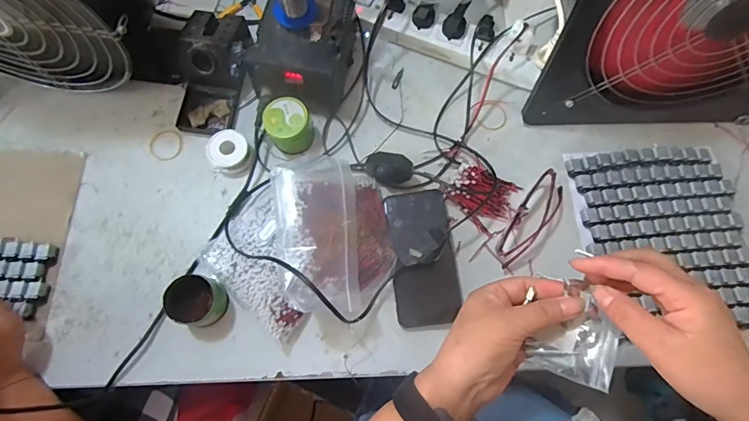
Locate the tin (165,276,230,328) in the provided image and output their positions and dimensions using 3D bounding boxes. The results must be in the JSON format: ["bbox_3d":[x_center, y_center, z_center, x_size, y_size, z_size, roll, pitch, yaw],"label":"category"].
[{"bbox_3d":[-0.206,0.108,0.497,0.058,0.050,0.055,0,74,-1],"label":"tin"}]

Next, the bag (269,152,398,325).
[{"bbox_3d":[-0.043,0.032,0.487,0.151,0.048,0.181,2,77,-35],"label":"bag"}]

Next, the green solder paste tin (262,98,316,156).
[{"bbox_3d":[-0.112,-0.115,0.562,0.060,0.050,0.057,0,74,-1],"label":"green solder paste tin"}]

